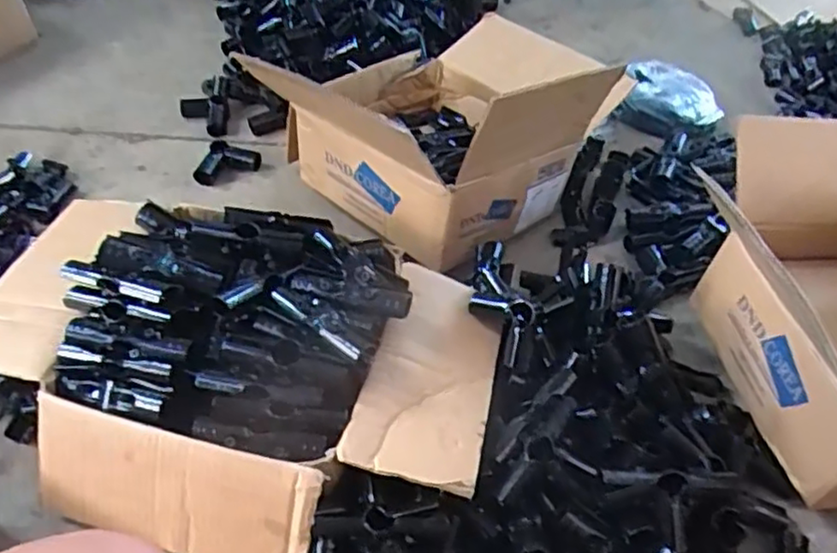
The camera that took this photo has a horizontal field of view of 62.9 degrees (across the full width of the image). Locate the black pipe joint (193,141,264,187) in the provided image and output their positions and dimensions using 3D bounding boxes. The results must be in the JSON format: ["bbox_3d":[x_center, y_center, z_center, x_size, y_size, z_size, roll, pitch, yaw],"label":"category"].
[{"bbox_3d":[-0.302,-0.182,1.098,0.087,0.028,0.099,5,49,1],"label":"black pipe joint"}]

